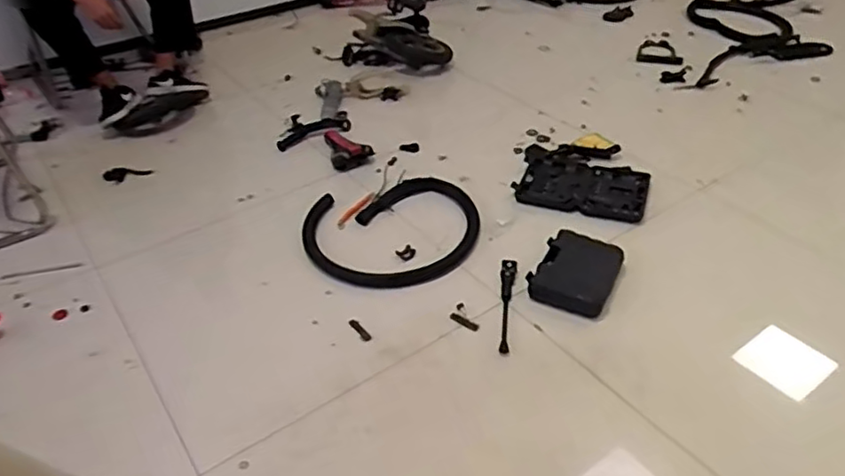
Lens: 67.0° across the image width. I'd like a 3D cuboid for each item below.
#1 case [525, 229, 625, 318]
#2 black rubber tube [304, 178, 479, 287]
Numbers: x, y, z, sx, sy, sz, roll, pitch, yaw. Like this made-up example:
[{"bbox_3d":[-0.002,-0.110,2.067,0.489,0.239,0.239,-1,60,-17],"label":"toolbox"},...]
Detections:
[{"bbox_3d":[0.398,0.088,1.655,0.194,0.049,0.239,17,42,23],"label":"case"},{"bbox_3d":[-0.076,-0.018,1.815,0.504,0.046,0.411,-15,40,-15],"label":"black rubber tube"}]

